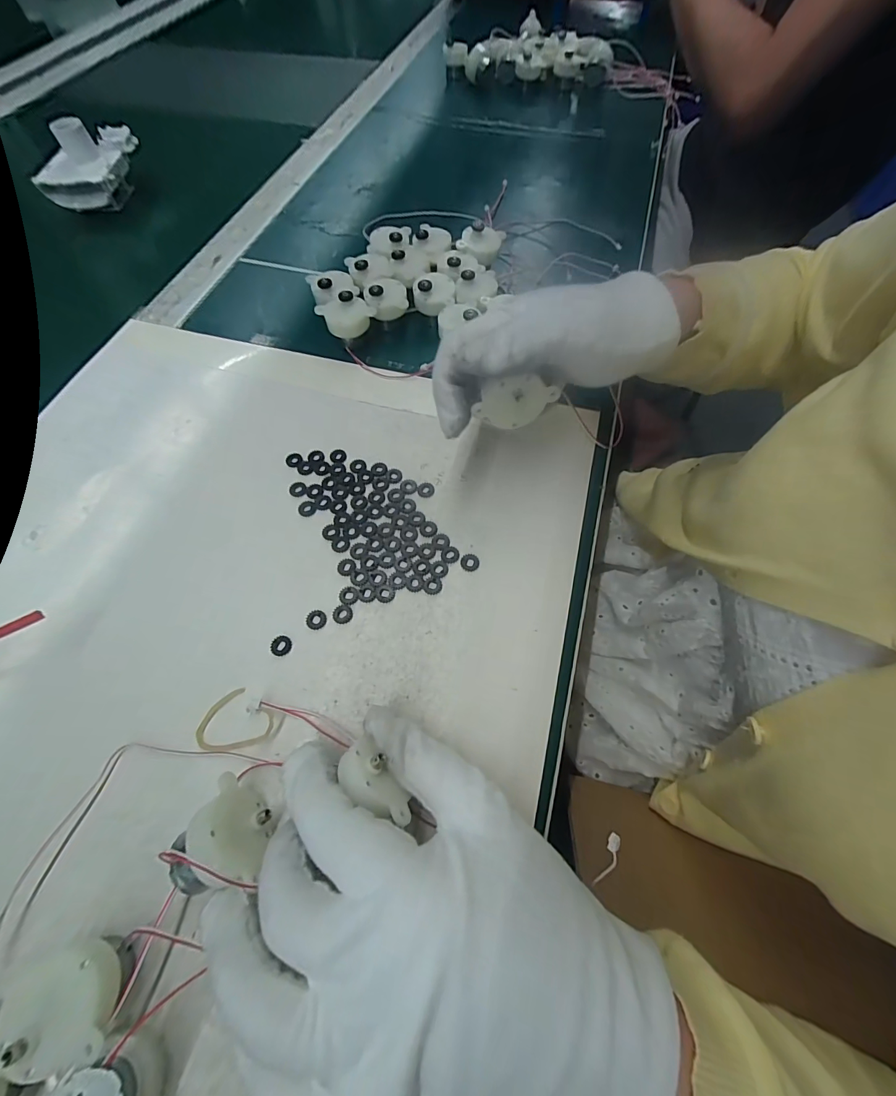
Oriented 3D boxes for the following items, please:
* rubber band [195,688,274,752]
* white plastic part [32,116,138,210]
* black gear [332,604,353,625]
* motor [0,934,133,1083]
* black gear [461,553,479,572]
[{"bbox_3d":[-0.104,0.087,0.198,0.032,0.004,0.030,0,64,1],"label":"rubber band"},{"bbox_3d":[-0.352,-0.382,0.400,0.068,0.055,0.096,5,65,4],"label":"white plastic part"},{"bbox_3d":[-0.058,0.036,0.222,0.011,0.004,0.011,0,64,1],"label":"black gear"},{"bbox_3d":[-0.135,0.163,0.147,0.031,0.029,0.033,0,64,1],"label":"motor"},{"bbox_3d":[0.013,0.008,0.233,0.011,0.004,0.011,0,64,1],"label":"black gear"}]

